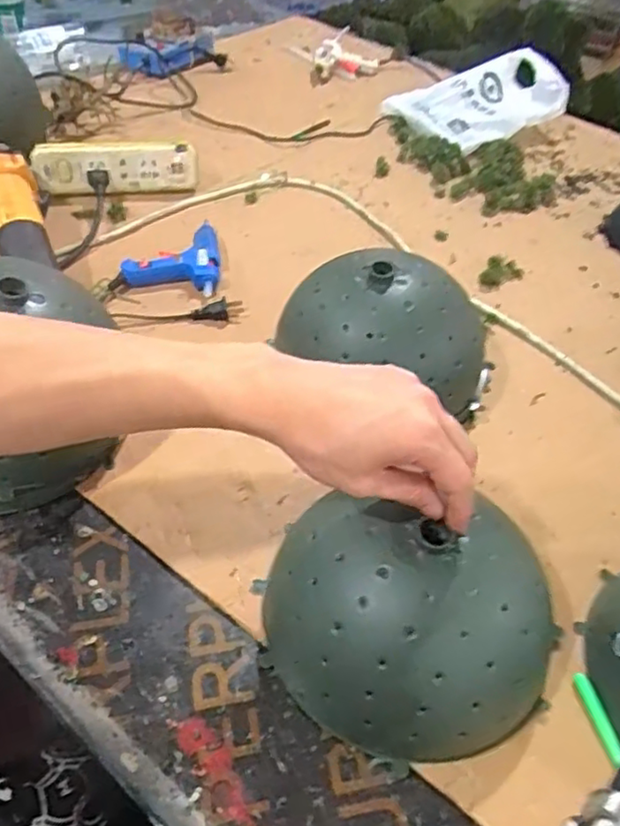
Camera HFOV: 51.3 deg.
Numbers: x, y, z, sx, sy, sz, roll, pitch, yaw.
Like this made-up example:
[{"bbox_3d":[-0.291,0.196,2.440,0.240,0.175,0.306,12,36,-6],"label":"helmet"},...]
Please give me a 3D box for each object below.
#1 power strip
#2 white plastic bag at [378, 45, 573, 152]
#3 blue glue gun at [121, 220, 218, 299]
[{"bbox_3d":[-0.246,-0.313,0.828,0.198,0.063,0.029,-3,49,-9],"label":"power strip"},{"bbox_3d":[0.274,-0.515,1.049,0.244,0.088,0.172,-23,54,-25],"label":"white plastic bag"},{"bbox_3d":[-0.158,-0.180,0.745,0.103,0.027,0.108,1,48,-6],"label":"blue glue gun"}]

